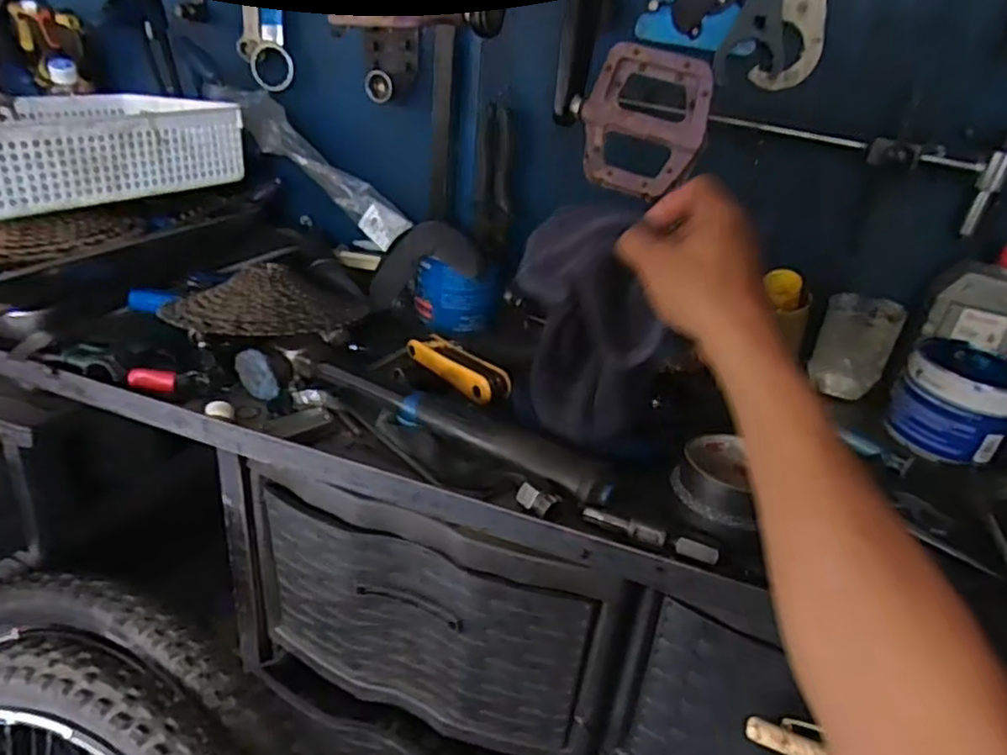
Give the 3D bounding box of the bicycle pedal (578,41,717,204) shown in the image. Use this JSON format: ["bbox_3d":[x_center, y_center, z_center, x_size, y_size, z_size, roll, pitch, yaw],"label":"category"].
[{"bbox_3d":[0.112,-0.199,0.527,0.096,0.105,0.015,20,32,25],"label":"bicycle pedal"}]

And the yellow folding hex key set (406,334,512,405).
[{"bbox_3d":[-0.046,-0.013,0.674,0.041,0.021,0.126,-18,37,-37],"label":"yellow folding hex key set"}]

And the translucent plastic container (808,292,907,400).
[{"bbox_3d":[0.375,-0.032,0.722,0.072,0.098,0.046,22,32,27],"label":"translucent plastic container"}]

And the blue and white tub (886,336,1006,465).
[{"bbox_3d":[0.445,0.024,0.653,0.108,0.080,0.104,-18,37,-37],"label":"blue and white tub"}]

